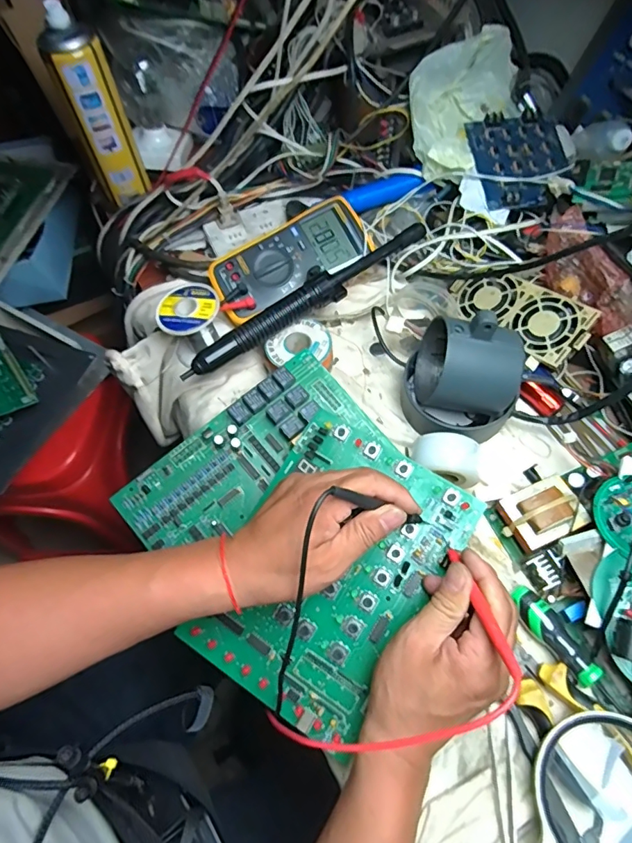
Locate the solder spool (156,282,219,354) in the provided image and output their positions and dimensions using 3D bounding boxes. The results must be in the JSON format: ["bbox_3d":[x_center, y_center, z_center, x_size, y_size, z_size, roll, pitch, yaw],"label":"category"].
[{"bbox_3d":[-0.128,-0.102,0.511,0.059,0.064,0.064,-3,63,1],"label":"solder spool"}]

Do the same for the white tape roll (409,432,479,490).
[{"bbox_3d":[0.117,0.036,0.437,0.061,0.048,0.036,16,65,11],"label":"white tape roll"}]

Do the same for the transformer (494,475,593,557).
[{"bbox_3d":[0.193,0.080,0.414,0.058,0.039,0.050,-25,64,-10],"label":"transformer"}]

